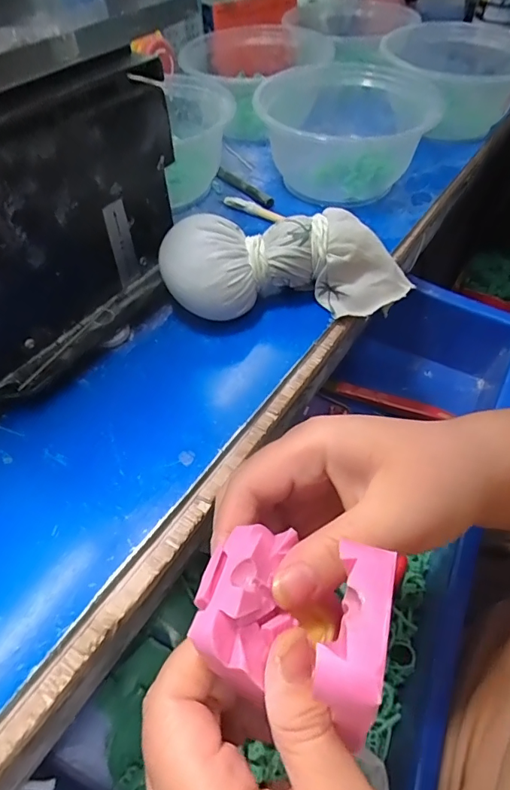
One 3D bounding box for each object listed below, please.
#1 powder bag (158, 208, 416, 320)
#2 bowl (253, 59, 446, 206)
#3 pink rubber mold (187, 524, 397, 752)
[{"bbox_3d":[0.022,-0.076,0.279,0.150,0.052,0.056,-6,52,-4],"label":"powder bag"},{"bbox_3d":[0.072,-0.209,0.377,0.126,0.063,0.119,0,52,0],"label":"bowl"},{"bbox_3d":[0.010,0.066,0.145,0.057,0.027,0.049,19,55,15],"label":"pink rubber mold"}]

